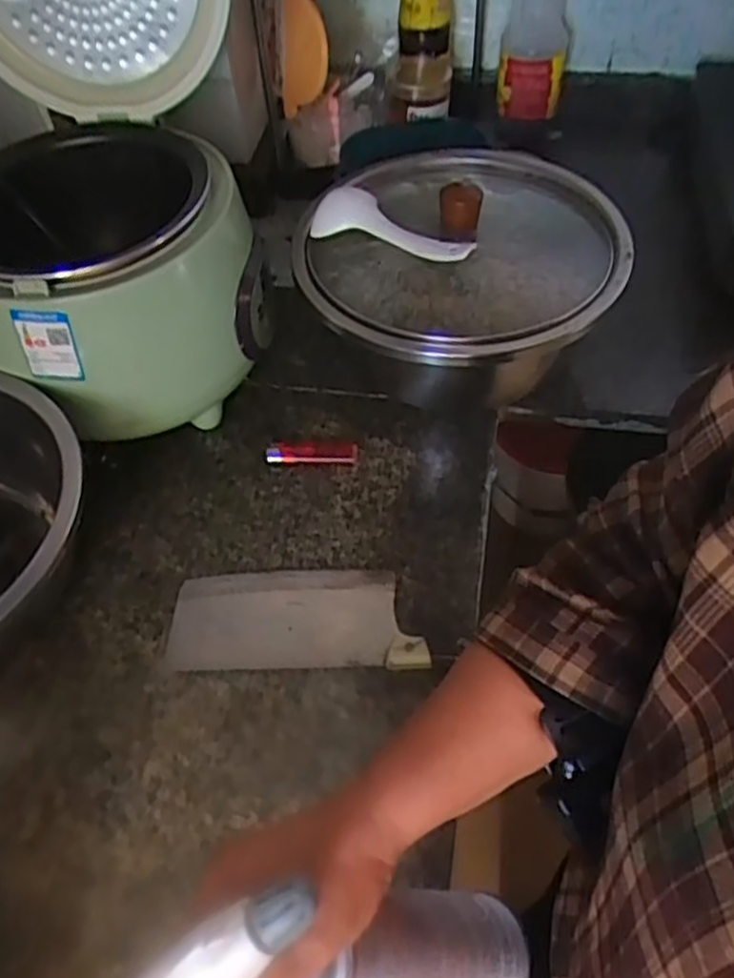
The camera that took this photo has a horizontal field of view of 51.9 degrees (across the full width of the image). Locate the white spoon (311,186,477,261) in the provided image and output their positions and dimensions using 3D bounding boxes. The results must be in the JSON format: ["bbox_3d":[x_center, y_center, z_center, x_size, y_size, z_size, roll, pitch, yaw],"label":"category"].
[{"bbox_3d":[0.027,-0.245,0.706,0.164,0.033,0.044,22,61,22],"label":"white spoon"}]

